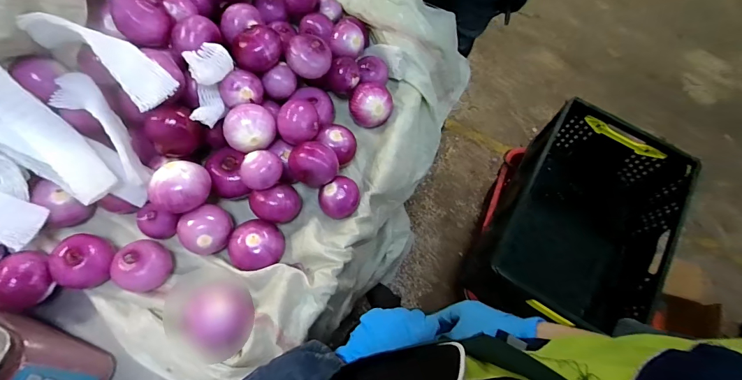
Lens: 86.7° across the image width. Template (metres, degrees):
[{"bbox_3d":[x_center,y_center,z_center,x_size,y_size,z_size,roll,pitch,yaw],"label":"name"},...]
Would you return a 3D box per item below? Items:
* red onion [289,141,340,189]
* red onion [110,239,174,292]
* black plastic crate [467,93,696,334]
[{"bbox_3d":[-0.099,-0.044,0.679,0.073,0.059,0.069,1,71,-2],"label":"red onion"},{"bbox_3d":[-0.384,0.126,0.659,0.079,0.060,0.080,13,71,2],"label":"red onion"},{"bbox_3d":[0.608,0.097,1.195,0.439,0.329,0.650,26,72,6],"label":"black plastic crate"}]

